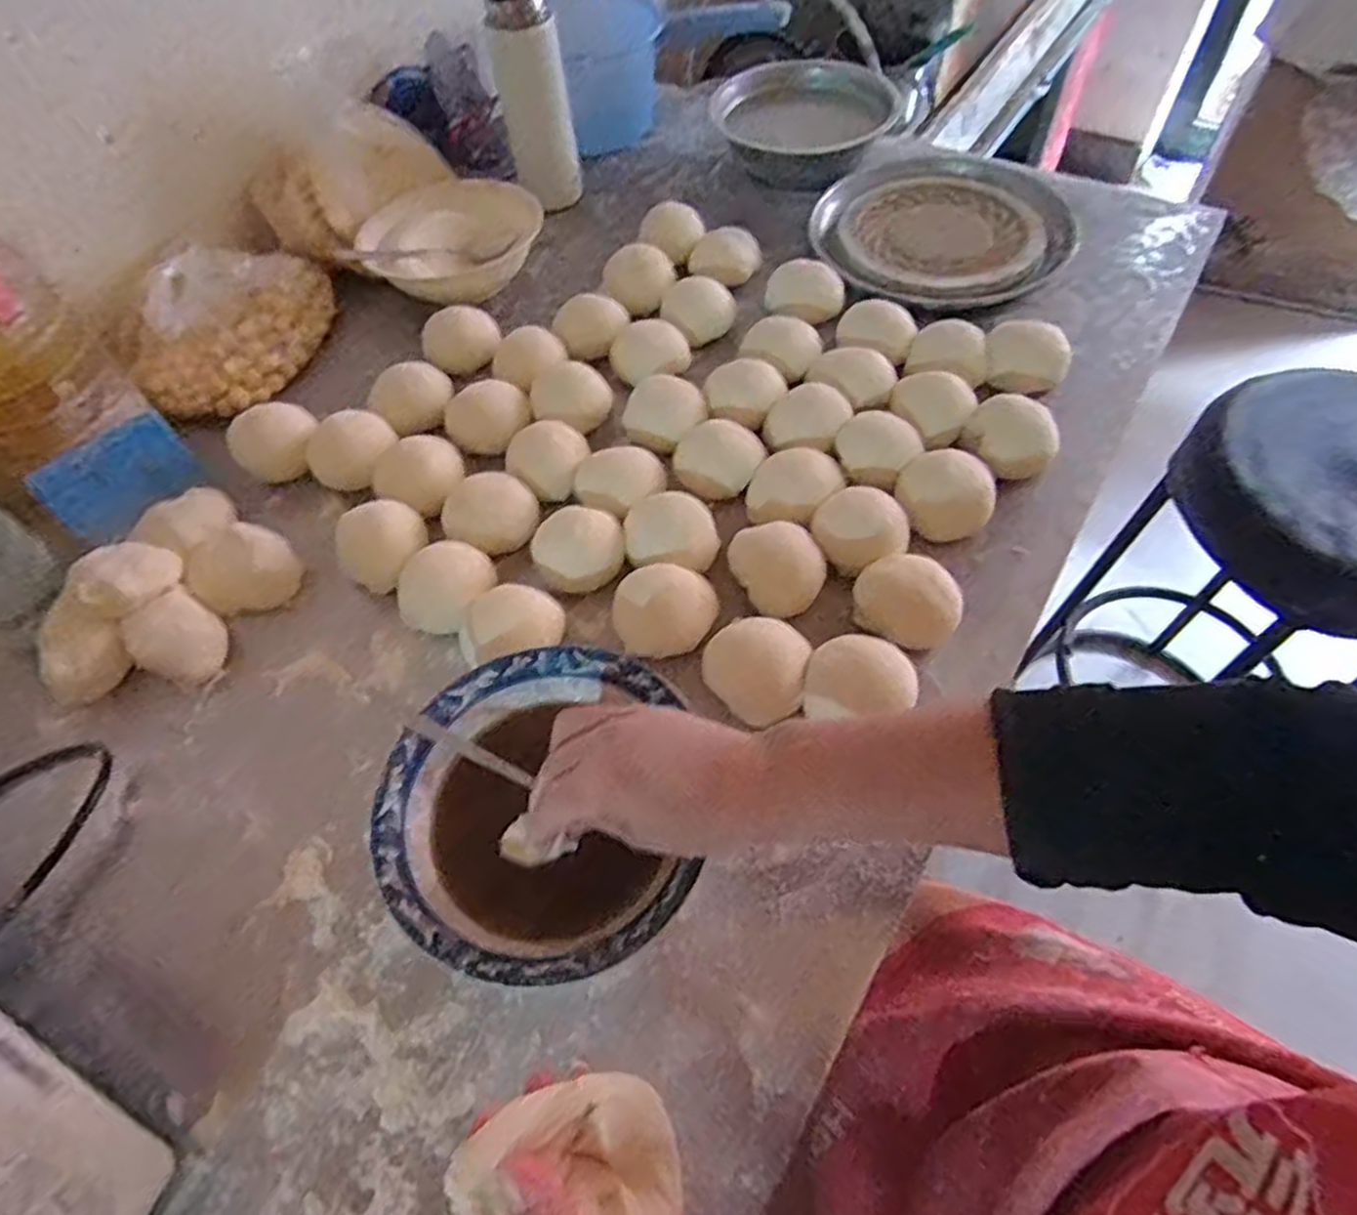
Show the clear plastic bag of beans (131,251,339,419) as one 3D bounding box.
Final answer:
[{"bbox_3d":[-0.386,-0.253,0.662,0.104,0.069,0.189,18,59,15],"label":"clear plastic bag of beans"}]

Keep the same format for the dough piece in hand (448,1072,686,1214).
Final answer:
[{"bbox_3d":[-0.038,0.206,0.272,0.076,0.029,0.058,-16,59,-7],"label":"dough piece in hand"}]

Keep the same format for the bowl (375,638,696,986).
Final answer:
[{"bbox_3d":[-0.071,0.109,0.410,0.169,0.049,0.175,-2,56,3],"label":"bowl"}]

